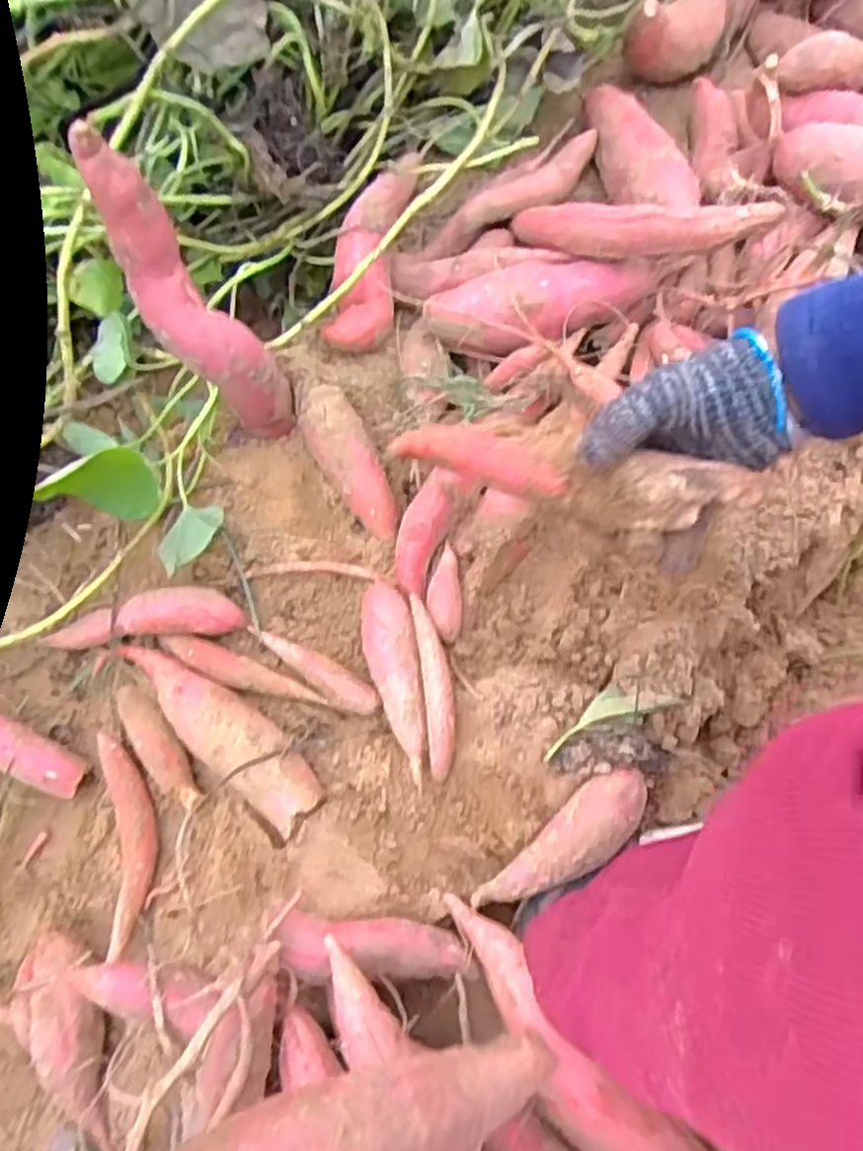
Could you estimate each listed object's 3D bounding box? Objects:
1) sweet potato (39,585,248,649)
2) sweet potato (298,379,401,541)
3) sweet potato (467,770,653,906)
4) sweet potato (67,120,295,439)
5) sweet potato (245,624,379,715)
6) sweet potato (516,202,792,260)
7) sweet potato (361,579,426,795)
[{"bbox_3d":[-0.228,0.033,0.585,0.152,0.032,0.034,-5,69,0],"label":"sweet potato"},{"bbox_3d":[-0.067,-0.094,0.604,0.041,0.034,0.132,-30,95,-9],"label":"sweet potato"},{"bbox_3d":[0.092,0.186,0.500,0.133,0.034,0.041,-40,73,-12],"label":"sweet potato"},{"bbox_3d":[-0.163,-0.184,0.527,0.057,0.264,0.063,25,71,32],"label":"sweet potato"},{"bbox_3d":[-0.089,0.073,0.574,0.129,0.022,0.028,26,71,29],"label":"sweet potato"},{"bbox_3d":[0.152,-0.272,0.582,0.232,0.035,0.035,25,69,42],"label":"sweet potato"},{"bbox_3d":[-0.027,0.075,0.548,0.038,0.029,0.155,-10,70,-2],"label":"sweet potato"}]

